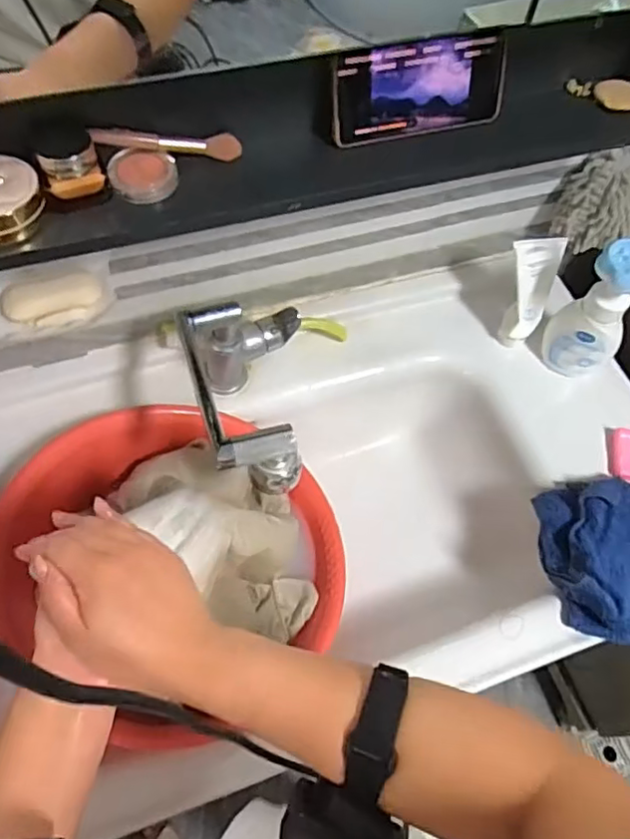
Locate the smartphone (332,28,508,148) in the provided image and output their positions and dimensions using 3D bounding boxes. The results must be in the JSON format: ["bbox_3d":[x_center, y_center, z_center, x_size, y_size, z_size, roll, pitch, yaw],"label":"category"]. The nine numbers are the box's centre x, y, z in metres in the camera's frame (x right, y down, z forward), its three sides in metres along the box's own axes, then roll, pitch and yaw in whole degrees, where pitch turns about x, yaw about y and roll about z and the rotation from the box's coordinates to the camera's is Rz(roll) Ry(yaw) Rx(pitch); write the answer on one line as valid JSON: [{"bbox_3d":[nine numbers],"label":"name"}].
[{"bbox_3d":[0.098,-0.301,0.550,0.170,0.078,0.013,-15,41,-11],"label":"smartphone"}]

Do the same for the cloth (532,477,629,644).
[{"bbox_3d":[0.357,0.155,0.681,0.184,0.046,0.186,5,60,-1],"label":"cloth"}]

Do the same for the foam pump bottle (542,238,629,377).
[{"bbox_3d":[0.355,-0.129,0.759,0.085,0.199,0.064,37,64,16],"label":"foam pump bottle"}]

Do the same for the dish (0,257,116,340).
[{"bbox_3d":[-0.275,-0.123,0.622,0.133,0.028,0.075,-19,64,-15],"label":"dish"}]

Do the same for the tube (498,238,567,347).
[{"bbox_3d":[0.278,-0.163,0.787,0.052,0.155,0.034,1,40,-4],"label":"tube"}]

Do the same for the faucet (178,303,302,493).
[{"bbox_3d":[-0.079,-0.020,0.665,0.123,0.200,0.245,-3,61,-6],"label":"faucet"}]

